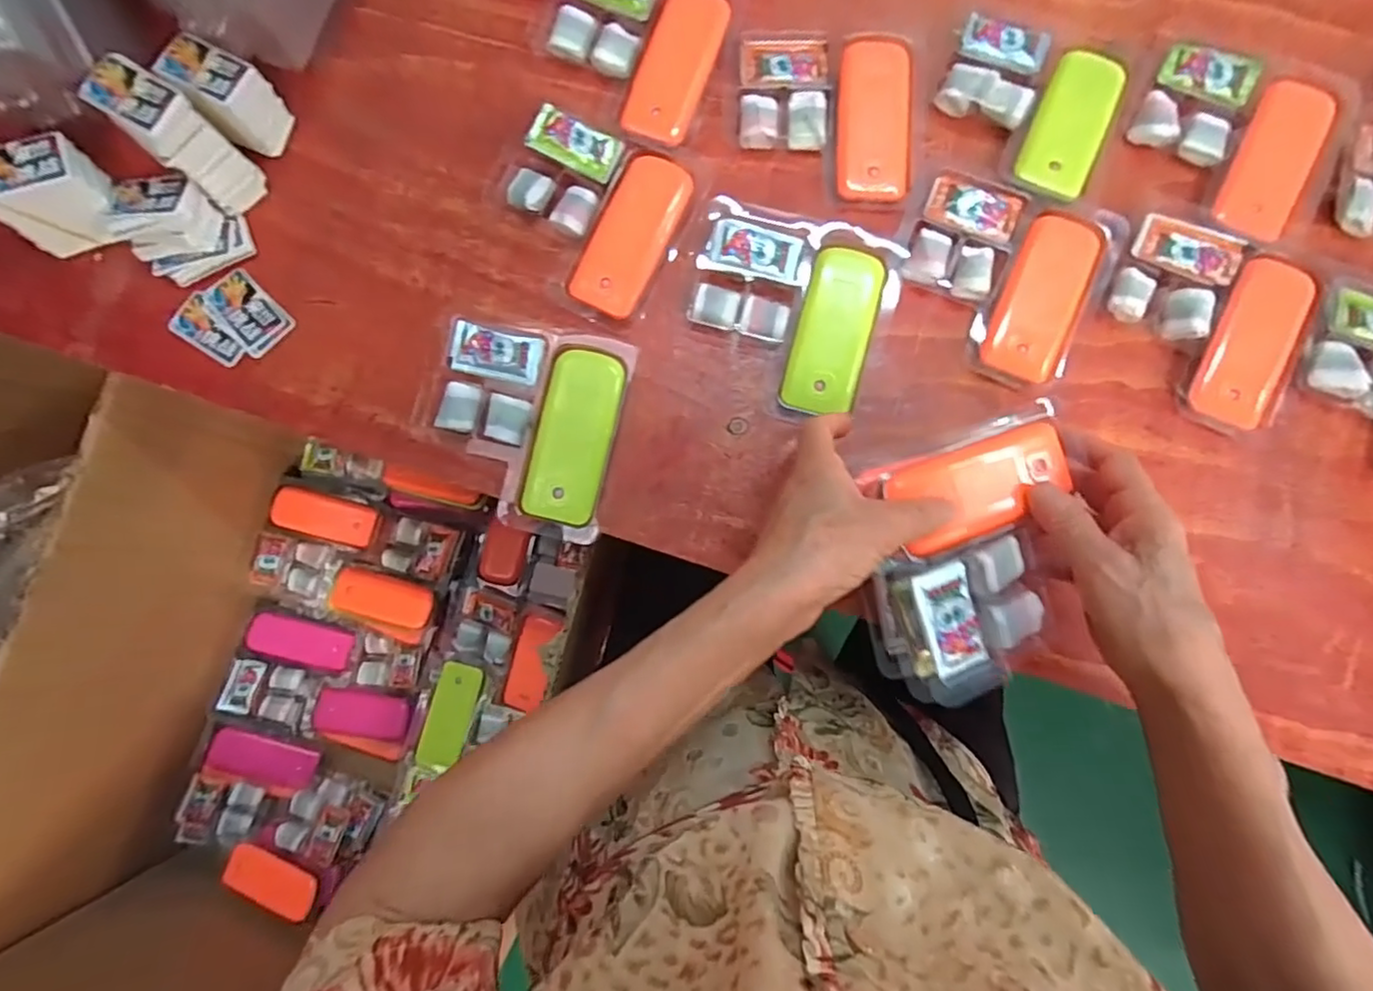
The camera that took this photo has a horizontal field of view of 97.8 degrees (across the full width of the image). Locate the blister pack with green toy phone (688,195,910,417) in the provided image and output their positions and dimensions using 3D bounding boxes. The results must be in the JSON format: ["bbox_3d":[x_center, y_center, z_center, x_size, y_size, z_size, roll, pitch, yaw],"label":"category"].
[{"bbox_3d":[0.063,-0.118,0.378,0.121,0.012,0.119,17,85,4],"label":"blister pack with green toy phone"}]

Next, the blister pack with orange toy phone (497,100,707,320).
[{"bbox_3d":[-0.064,-0.184,0.386,0.125,0.015,0.117,27,85,5],"label":"blister pack with orange toy phone"}]

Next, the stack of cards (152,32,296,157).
[{"bbox_3d":[-0.292,-0.256,0.382,0.061,0.051,0.041,37,86,6],"label":"stack of cards"}]

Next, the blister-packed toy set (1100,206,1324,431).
[{"bbox_3d":[0.322,-0.112,0.368,0.120,0.012,0.124,26,85,5],"label":"blister-packed toy set"}]

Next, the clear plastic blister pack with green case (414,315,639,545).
[{"bbox_3d":[-0.103,-0.044,0.372,0.121,0.018,0.121,12,84,3],"label":"clear plastic blister pack with green case"}]

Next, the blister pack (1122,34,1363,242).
[{"bbox_3d":[0.354,-0.236,0.386,0.125,0.010,0.117,33,86,5],"label":"blister pack"}]

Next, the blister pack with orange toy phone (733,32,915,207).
[{"bbox_3d":[0.091,-0.248,0.392,0.113,0.011,0.113,2,84,2],"label":"blister pack with orange toy phone"}]

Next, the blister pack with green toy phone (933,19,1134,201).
[{"bbox_3d":[0.221,-0.252,0.388,0.113,0.014,0.118,18,85,4],"label":"blister pack with green toy phone"}]

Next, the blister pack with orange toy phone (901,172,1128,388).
[{"bbox_3d":[0.196,-0.137,0.374,0.118,0.012,0.111,22,85,4],"label":"blister pack with orange toy phone"}]

